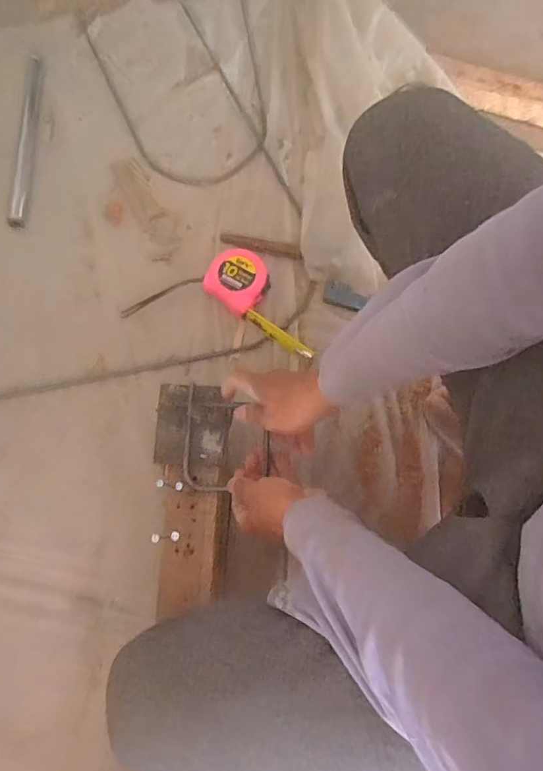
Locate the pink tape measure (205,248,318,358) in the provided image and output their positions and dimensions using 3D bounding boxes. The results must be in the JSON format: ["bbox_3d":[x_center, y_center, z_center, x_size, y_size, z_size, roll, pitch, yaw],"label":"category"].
[{"bbox_3d":[-0.005,-0.121,0.676,0.193,0.039,0.086,36,77,11],"label":"pink tape measure"}]

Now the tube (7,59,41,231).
[{"bbox_3d":[-0.404,-0.405,0.773,0.022,0.028,0.329,-2,73,1],"label":"tube"}]

